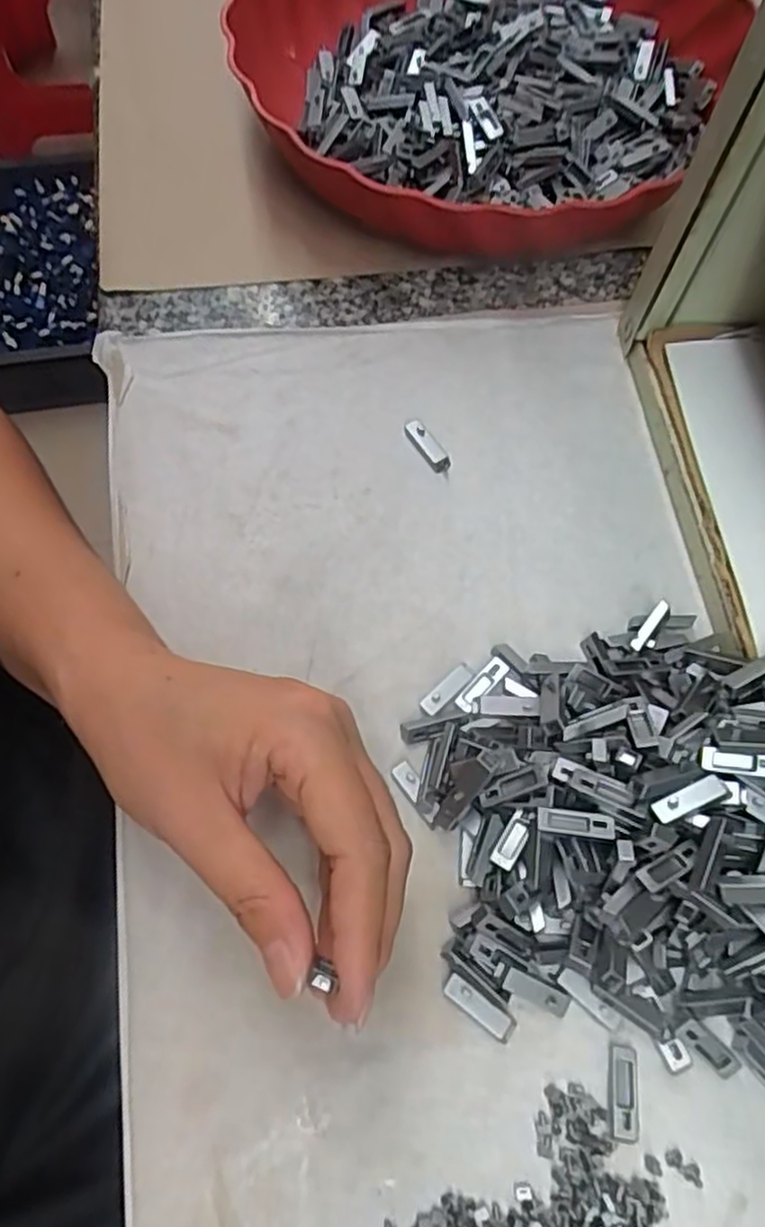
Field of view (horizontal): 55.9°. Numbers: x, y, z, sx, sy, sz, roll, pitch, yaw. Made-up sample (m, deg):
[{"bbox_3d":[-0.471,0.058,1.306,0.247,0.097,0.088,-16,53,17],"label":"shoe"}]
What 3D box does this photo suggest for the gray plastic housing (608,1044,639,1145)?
[{"bbox_3d":[0.075,0.149,0.224,0.009,0.006,0.025,12,57,3],"label":"gray plastic housing"}]

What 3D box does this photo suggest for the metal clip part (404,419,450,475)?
[{"bbox_3d":[0.019,-0.072,0.307,0.009,0.005,0.028,-28,72,-11],"label":"metal clip part"}]

